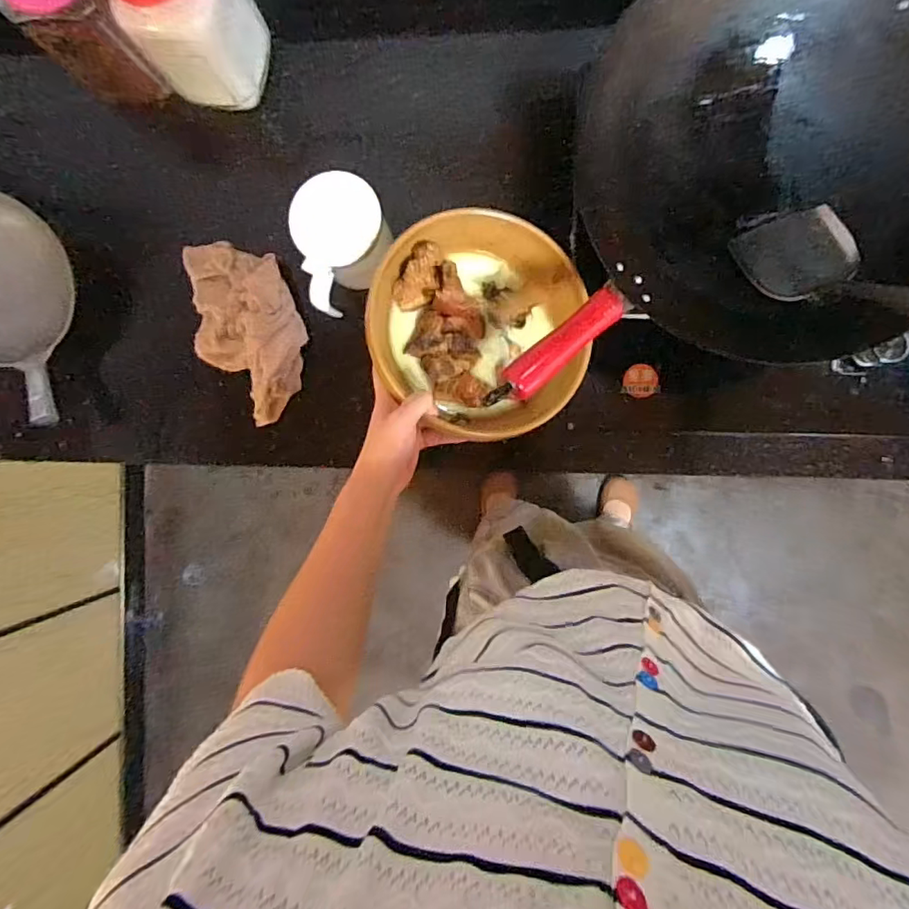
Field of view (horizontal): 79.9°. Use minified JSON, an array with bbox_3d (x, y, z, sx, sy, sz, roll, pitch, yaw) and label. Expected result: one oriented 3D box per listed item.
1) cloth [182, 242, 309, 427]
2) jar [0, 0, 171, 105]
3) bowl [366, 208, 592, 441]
[{"bbox_3d":[-0.254,-0.153,0.659,0.131,0.047,0.225,-19,90,5],"label":"cloth"},{"bbox_3d":[-0.405,-0.491,0.592,0.097,0.173,0.102,-5,92,5],"label":"jar"},{"bbox_3d":[0.029,-0.131,0.556,0.203,0.100,0.218,0,92,5],"label":"bowl"}]

